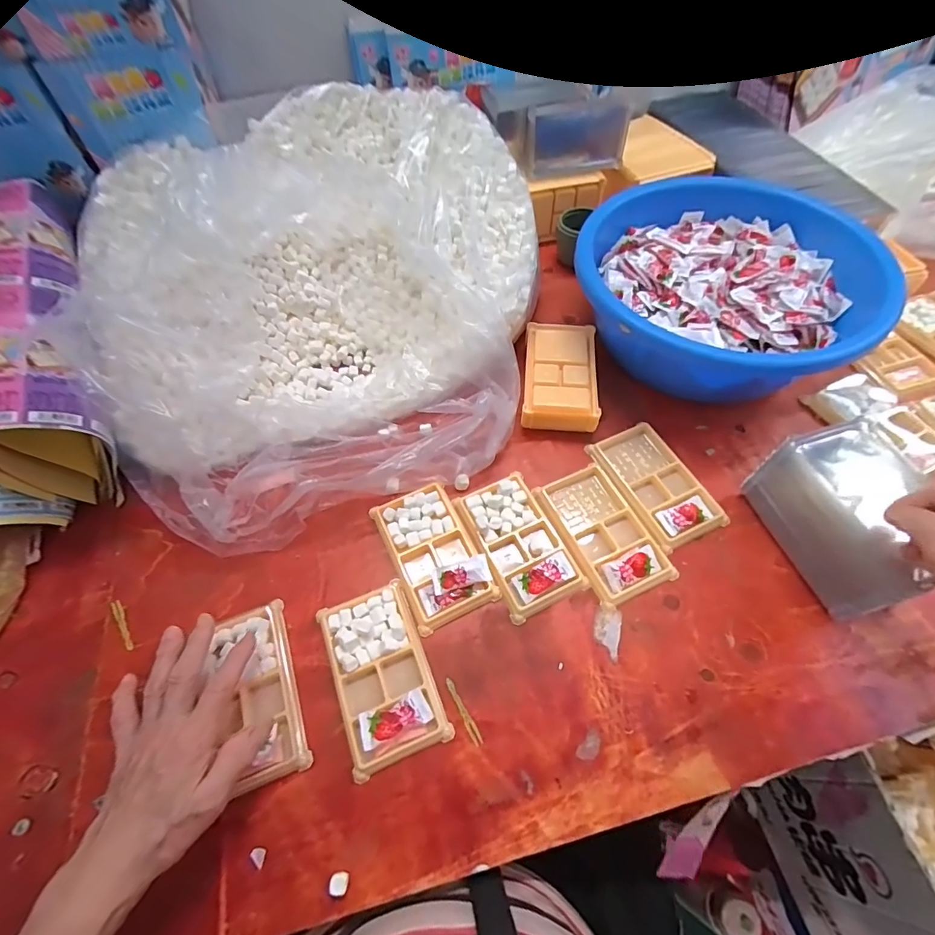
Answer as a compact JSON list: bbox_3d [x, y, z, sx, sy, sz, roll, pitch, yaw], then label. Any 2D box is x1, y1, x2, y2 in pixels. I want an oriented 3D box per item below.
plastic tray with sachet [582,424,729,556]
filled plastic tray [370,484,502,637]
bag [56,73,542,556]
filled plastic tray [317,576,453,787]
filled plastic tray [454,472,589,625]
[{"bbox_3d":[0.194,0.017,0.474,0.078,0.016,0.134,-23,60,-11],"label":"plastic tray with sachet"},{"bbox_3d":[-0.033,0.078,0.433,0.079,0.018,0.132,-22,60,-11],"label":"filled plastic tray"},{"bbox_3d":[-0.170,-0.217,0.525,0.467,0.169,0.580,2,59,4],"label":"bag"},{"bbox_3d":[-0.074,0.173,0.382,0.075,0.017,0.131,-20,60,-10],"label":"filled plastic tray"},{"bbox_3d":[0.049,0.071,0.440,0.076,0.013,0.132,-23,60,-11],"label":"filled plastic tray"}]

